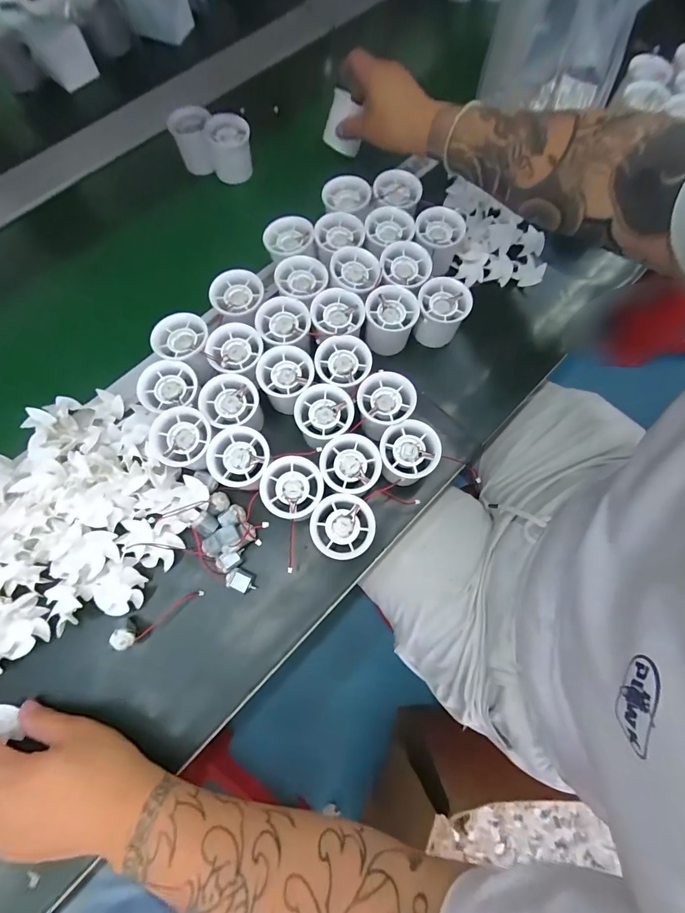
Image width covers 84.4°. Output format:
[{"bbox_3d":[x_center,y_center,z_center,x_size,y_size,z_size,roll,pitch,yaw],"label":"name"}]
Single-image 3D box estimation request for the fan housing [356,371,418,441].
[{"bbox_3d":[0.042,-0.051,0.387,0.057,0.045,0.054,0,73,-1],"label":"fan housing"}]

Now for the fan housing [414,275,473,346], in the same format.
[{"bbox_3d":[0.110,-0.159,0.428,0.057,0.051,0.060,15,73,4],"label":"fan housing"}]

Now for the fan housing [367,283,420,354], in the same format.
[{"bbox_3d":[0.053,-0.150,0.423,0.057,0.046,0.059,10,73,2],"label":"fan housing"}]

